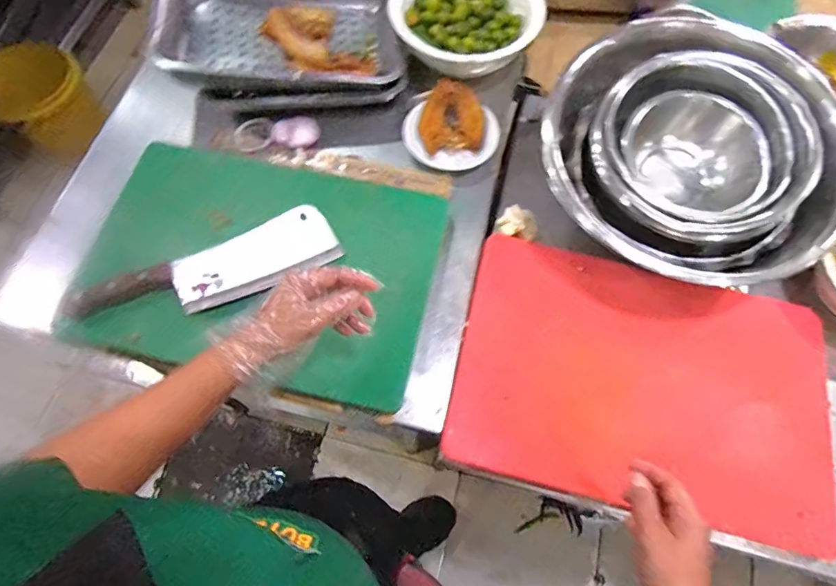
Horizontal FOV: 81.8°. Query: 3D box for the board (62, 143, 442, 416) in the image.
[{"bbox_3d":[-0.206,-0.039,0.627,0.441,0.037,0.292,12,70,4],"label":"board"}]

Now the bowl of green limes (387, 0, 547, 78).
[{"bbox_3d":[0.076,-0.443,0.779,0.216,0.071,0.213,0,63,-1],"label":"bowl of green limes"}]

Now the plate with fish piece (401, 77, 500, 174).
[{"bbox_3d":[0.051,-0.250,0.725,0.138,0.047,0.135,9,64,4],"label":"plate with fish piece"}]

